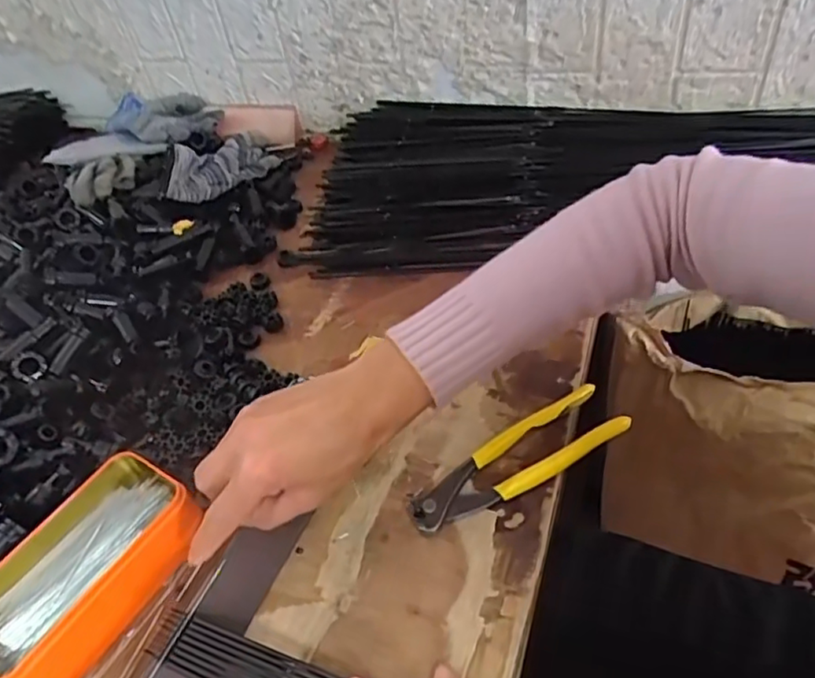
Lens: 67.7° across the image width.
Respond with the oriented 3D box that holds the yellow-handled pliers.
[{"bbox_3d":[0.075,0.085,0.426,0.160,0.029,0.047,-24,46,-13],"label":"yellow-handled pliers"}]

